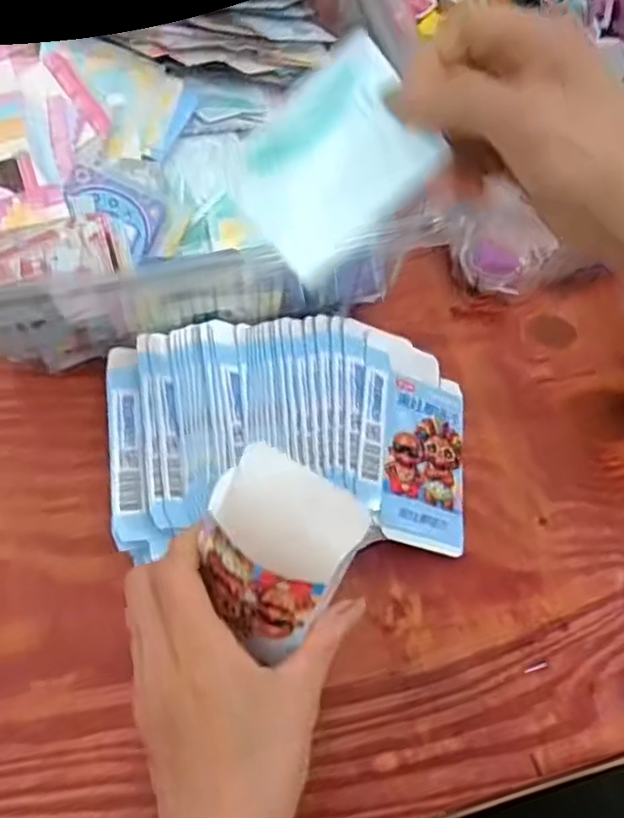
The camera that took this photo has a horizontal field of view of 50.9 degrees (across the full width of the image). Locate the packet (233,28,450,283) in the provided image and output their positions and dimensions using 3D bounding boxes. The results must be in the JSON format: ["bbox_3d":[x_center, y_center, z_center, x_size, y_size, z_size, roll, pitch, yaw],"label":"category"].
[{"bbox_3d":[0.010,-0.106,0.280,0.083,0.004,0.062,-42,101,3],"label":"packet"}]

